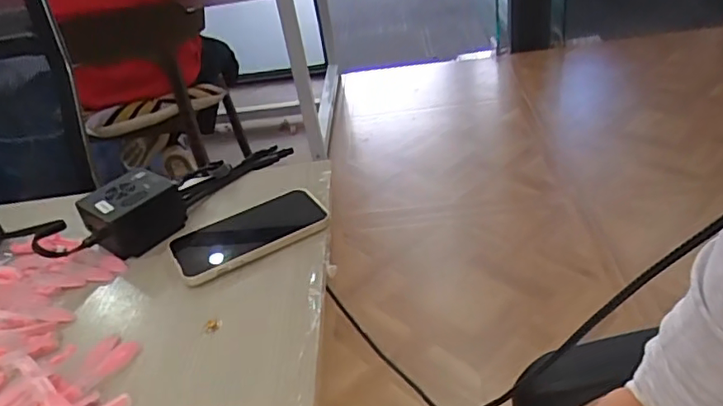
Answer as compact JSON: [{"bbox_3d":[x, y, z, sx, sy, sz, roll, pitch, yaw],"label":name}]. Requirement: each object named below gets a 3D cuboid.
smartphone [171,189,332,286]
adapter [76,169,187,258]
[{"bbox_3d":[-0.106,0.027,0.544,0.142,0.015,0.082,-24,33,-21],"label":"smartphone"},{"bbox_3d":[-0.224,0.008,0.563,0.064,0.051,0.085,22,44,38],"label":"adapter"}]

